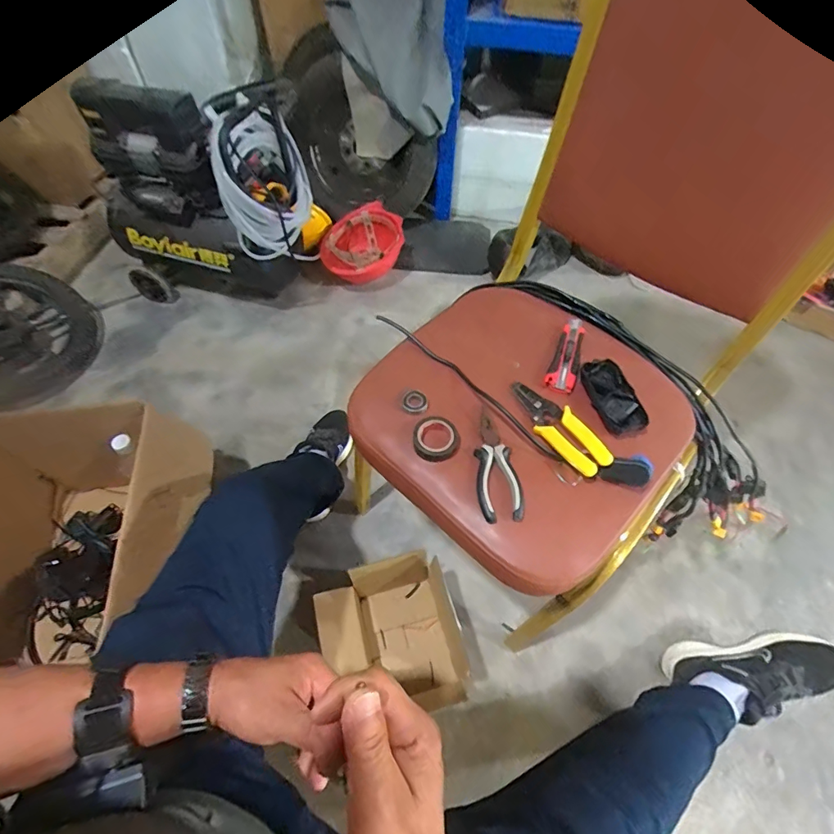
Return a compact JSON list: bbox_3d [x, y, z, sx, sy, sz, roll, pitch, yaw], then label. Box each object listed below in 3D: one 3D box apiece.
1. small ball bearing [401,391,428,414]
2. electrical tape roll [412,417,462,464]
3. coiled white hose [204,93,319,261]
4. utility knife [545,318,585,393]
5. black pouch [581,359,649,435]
[{"bbox_3d":[-0.002,-0.019,0.596,0.033,0.010,0.029,4,59,2],"label":"small ball bearing"},{"bbox_3d":[0.024,0.027,0.564,0.055,0.012,0.060,0,59,0],"label":"electrical tape roll"},{"bbox_3d":[-0.364,-0.565,1.102,0.183,0.321,0.267,-4,59,-3],"label":"coiled white hose"},{"bbox_3d":[0.216,-0.094,0.649,0.038,0.014,0.137,19,61,11],"label":"utility knife"},{"bbox_3d":[0.257,-0.028,0.605,0.053,0.019,0.105,-15,60,-9],"label":"black pouch"}]

